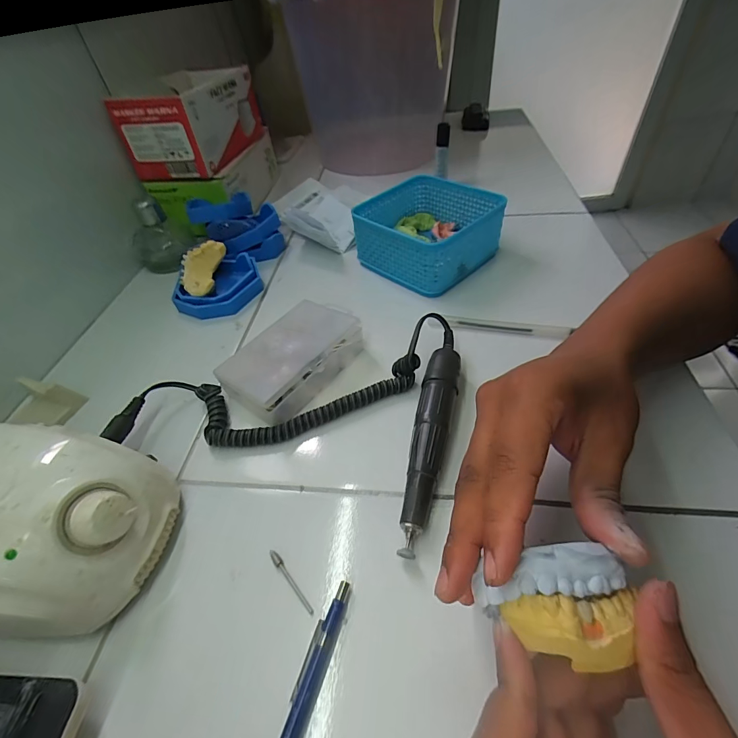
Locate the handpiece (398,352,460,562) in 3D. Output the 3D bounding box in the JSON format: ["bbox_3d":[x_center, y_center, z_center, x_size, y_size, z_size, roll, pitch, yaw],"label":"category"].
[{"bbox_3d":[0.045,0.051,0.272,0.026,0.029,0.156,8,50,12],"label":"handpiece"}]

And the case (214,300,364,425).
[{"bbox_3d":[-0.065,-0.010,0.336,0.075,0.036,0.120,30,57,28],"label":"case"}]

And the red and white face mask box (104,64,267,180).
[{"bbox_3d":[-0.232,-0.338,0.512,0.111,0.082,0.195,4,49,9],"label":"red and white face mask box"}]

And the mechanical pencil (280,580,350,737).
[{"bbox_3d":[-0.038,0.176,0.182,0.012,0.008,0.135,12,51,16],"label":"mechanical pencil"}]

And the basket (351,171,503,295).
[{"bbox_3d":[0.067,-0.158,0.439,0.133,0.066,0.131,35,60,30],"label":"basket"}]

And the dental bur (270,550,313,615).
[{"bbox_3d":[-0.048,0.129,0.231,0.005,0.004,0.045,-33,54,-22],"label":"dental bur"}]

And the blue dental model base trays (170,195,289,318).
[{"bbox_3d":[-0.166,-0.144,0.453,0.107,0.059,0.180,-4,48,2],"label":"blue dental model base trays"}]

